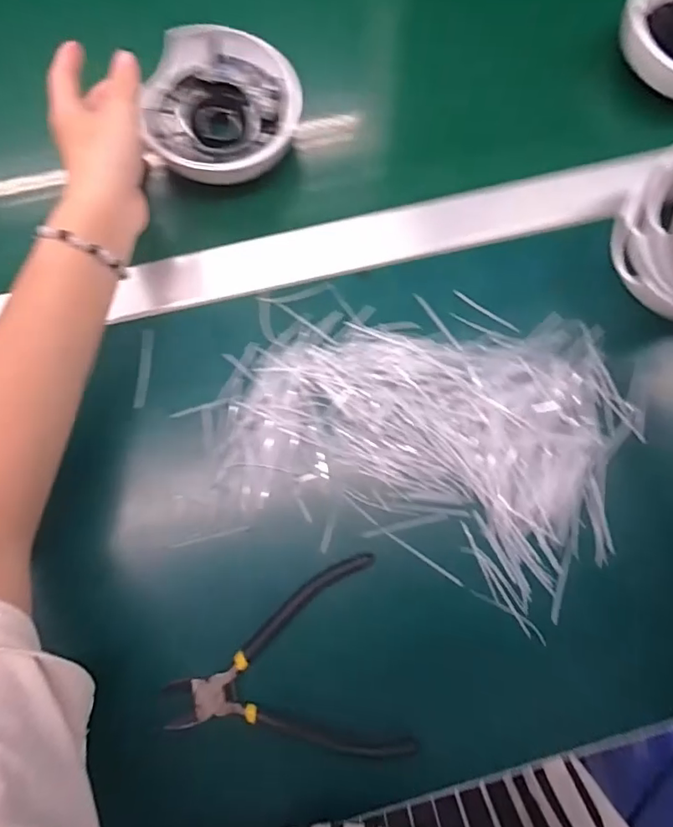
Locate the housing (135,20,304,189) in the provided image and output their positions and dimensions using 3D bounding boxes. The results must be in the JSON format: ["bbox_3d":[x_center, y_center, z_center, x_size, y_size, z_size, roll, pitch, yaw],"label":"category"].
[{"bbox_3d":[-0.084,-0.226,0.388,0.110,0.028,0.112,0,78,-1],"label":"housing"}]

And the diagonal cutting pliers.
[{"bbox_3d":[-0.033,0.163,0.326,0.138,0.008,0.117,-14,78,-4],"label":"diagonal cutting pliers"}]

